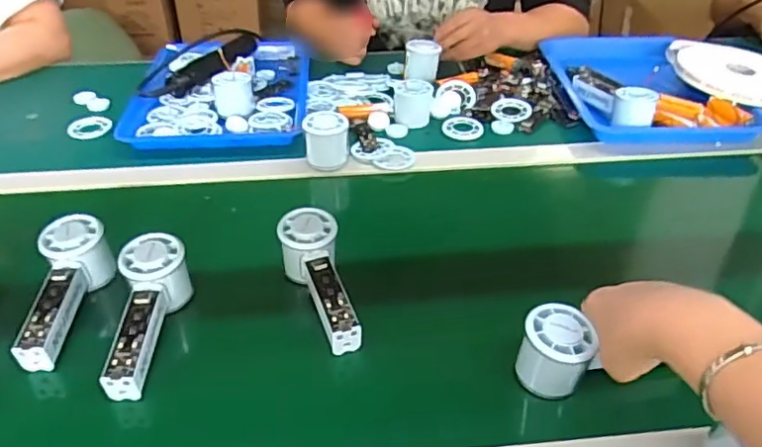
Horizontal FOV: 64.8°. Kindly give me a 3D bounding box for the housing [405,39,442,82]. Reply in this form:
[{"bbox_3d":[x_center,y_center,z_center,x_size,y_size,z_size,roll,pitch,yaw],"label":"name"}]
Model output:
[{"bbox_3d":[0.066,-0.254,0.941,0.059,0.056,0.047,2,37,2],"label":"housing"}]

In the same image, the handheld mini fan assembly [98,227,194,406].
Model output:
[{"bbox_3d":[-0.213,0.078,0.532,0.058,0.068,0.150,1,37,0],"label":"handheld mini fan assembly"}]

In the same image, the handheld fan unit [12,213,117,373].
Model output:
[{"bbox_3d":[-0.301,0.067,0.565,0.058,0.057,0.155,0,52,0],"label":"handheld fan unit"}]

